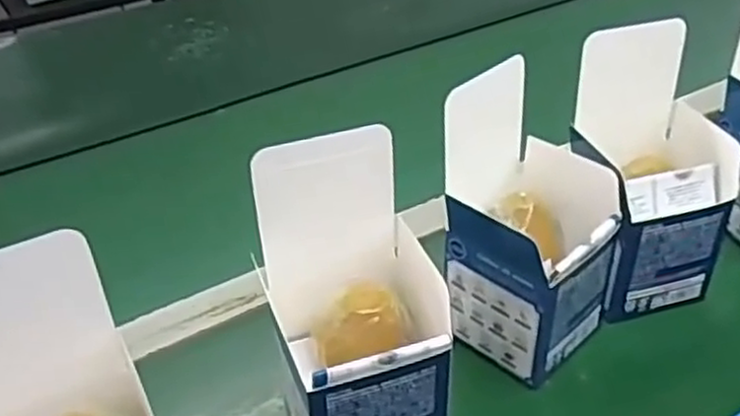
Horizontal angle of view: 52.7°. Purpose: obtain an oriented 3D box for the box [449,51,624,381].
[{"bbox_3d":[0.108,0.005,0.482,0.087,0.169,0.107,26,47,36],"label":"box"}]

